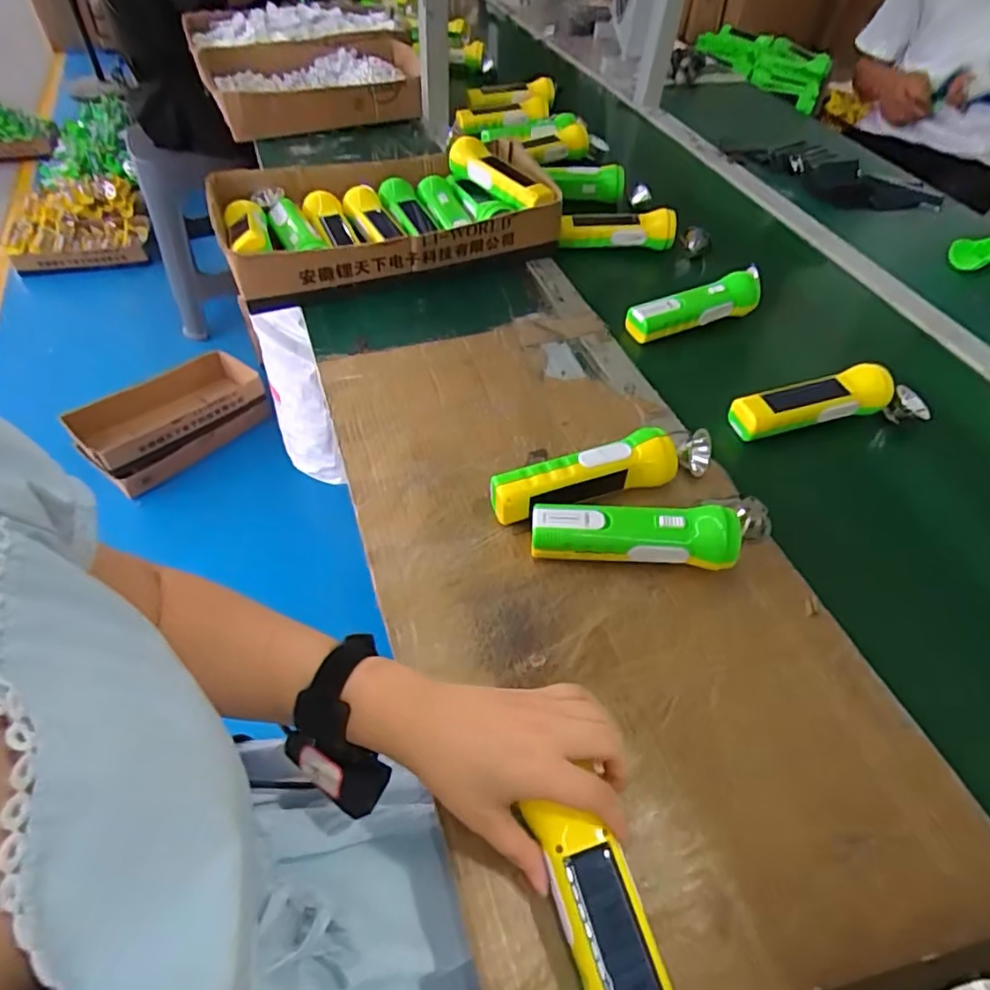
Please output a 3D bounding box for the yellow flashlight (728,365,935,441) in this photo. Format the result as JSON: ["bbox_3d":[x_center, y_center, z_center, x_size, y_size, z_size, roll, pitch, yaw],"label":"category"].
[{"bbox_3d":[0.349,-0.096,0.620,0.211,0.051,0.061,-6,51,-8],"label":"yellow flashlight"}]

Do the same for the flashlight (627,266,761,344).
[{"bbox_3d":[0.254,-0.230,0.715,0.199,0.044,0.045,-17,54,-17],"label":"flashlight"}]

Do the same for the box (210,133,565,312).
[{"bbox_3d":[-0.144,-0.368,0.774,0.408,0.088,0.236,-18,54,-17],"label":"box"}]

